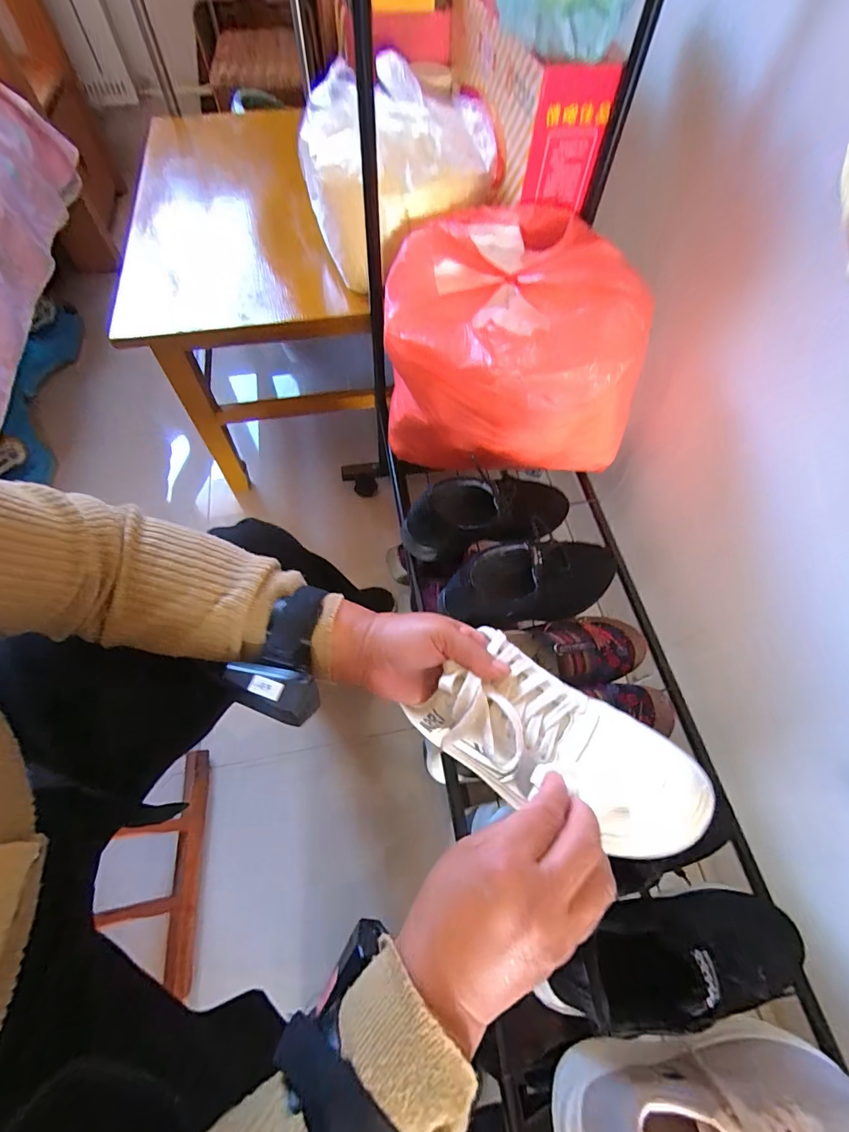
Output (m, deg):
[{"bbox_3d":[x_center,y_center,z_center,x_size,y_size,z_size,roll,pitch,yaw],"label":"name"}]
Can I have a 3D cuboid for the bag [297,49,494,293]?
[{"bbox_3d":[-0.027,-0.560,0.629,0.254,0.170,0.229,-16,63,-9],"label":"bag"}]

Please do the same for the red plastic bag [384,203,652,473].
[{"bbox_3d":[0.110,-0.291,0.617,0.319,0.227,0.272,0,62,-1],"label":"red plastic bag"}]

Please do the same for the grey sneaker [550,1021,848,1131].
[{"bbox_3d":[0.228,0.428,0.335,0.242,0.090,0.082,-5,62,-4],"label":"grey sneaker"}]

